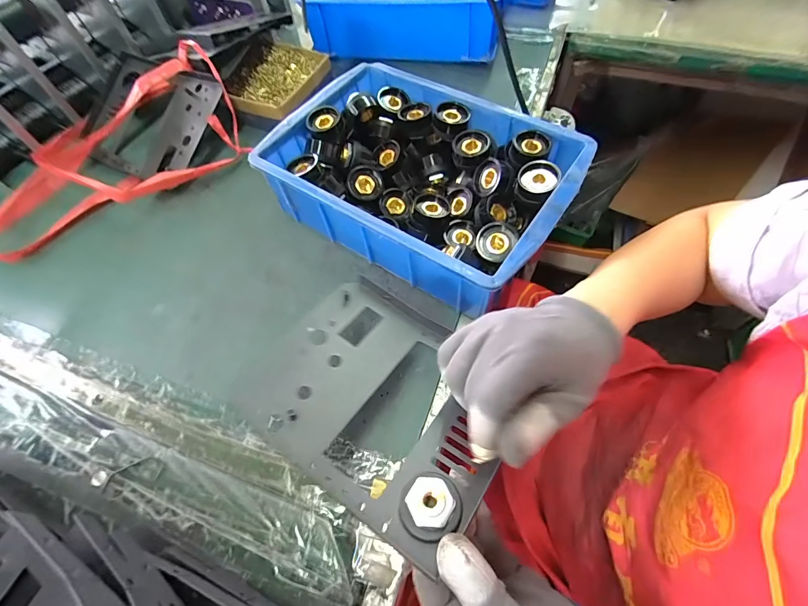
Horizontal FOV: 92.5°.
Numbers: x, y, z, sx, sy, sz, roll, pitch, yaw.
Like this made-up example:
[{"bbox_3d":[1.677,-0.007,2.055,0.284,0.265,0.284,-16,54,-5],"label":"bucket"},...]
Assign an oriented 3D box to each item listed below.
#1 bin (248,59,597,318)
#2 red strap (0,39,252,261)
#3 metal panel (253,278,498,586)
[{"bbox_3d":[0.016,-0.131,0.411,0.288,0.076,0.200,30,66,19],"label":"bin"},{"bbox_3d":[-0.369,-0.193,0.478,0.327,0.084,0.177,-26,62,-11],"label":"red strap"},{"bbox_3d":[-0.016,0.063,0.294,0.172,0.023,0.157,30,56,19],"label":"metal panel"}]

